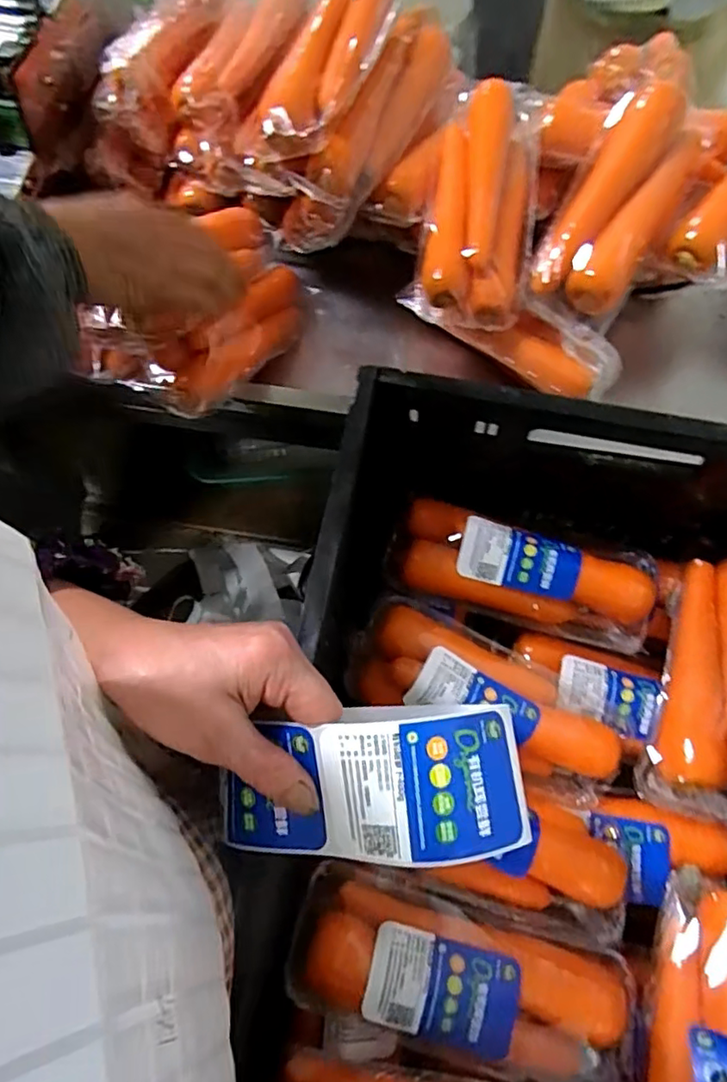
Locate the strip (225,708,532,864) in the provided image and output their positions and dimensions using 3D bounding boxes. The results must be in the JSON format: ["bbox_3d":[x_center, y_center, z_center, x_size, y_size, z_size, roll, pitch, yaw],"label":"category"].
[{"bbox_3d":[0.003,0.116,0.280,0.146,0.049,0.069,-3,68,-1],"label":"strip"}]

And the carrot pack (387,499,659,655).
[{"bbox_3d":[0.146,0.025,0.515,0.240,0.053,0.093,14,69,6],"label":"carrot pack"}]

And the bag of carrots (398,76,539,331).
[{"bbox_3d":[0.110,-0.318,0.563,0.112,0.068,0.232,9,82,4],"label":"bag of carrots"}]

